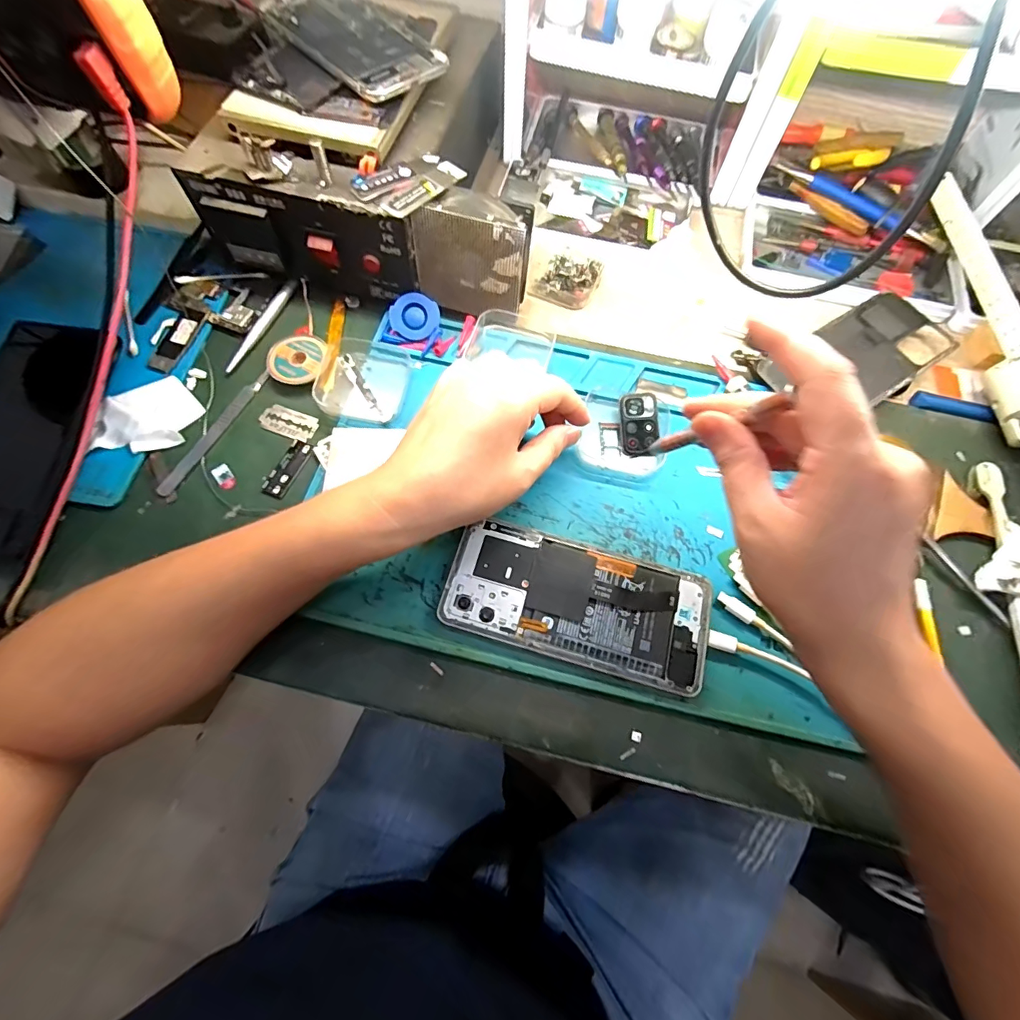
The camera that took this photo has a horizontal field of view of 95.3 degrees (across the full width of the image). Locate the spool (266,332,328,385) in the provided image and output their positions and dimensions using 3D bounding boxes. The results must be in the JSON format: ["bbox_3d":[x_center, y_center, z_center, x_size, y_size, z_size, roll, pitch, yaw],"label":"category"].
[{"bbox_3d":[-0.162,-0.116,0.357,0.041,0.011,0.046,18,68,5],"label":"spool"}]

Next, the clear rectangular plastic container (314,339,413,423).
[{"bbox_3d":[-0.109,-0.100,0.350,0.066,0.009,0.071,12,68,3],"label":"clear rectangular plastic container"}]

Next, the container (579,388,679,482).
[{"bbox_3d":[0.084,-0.056,0.336,0.061,0.017,0.063,13,68,3],"label":"container"}]

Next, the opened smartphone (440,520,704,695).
[{"bbox_3d":[0.042,0.058,0.292,0.160,0.010,0.073,15,68,4],"label":"opened smartphone"}]

